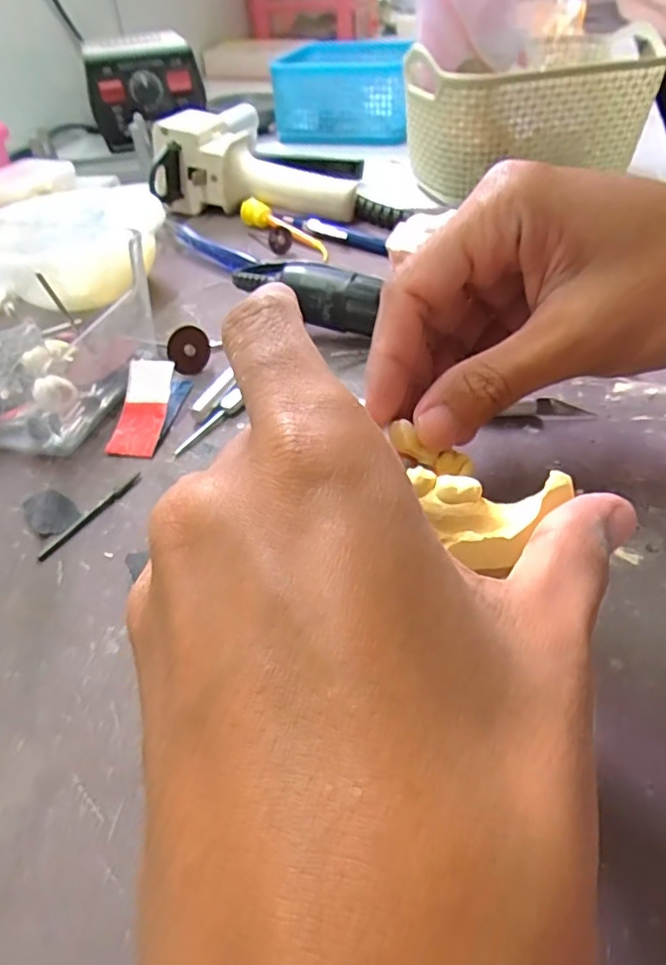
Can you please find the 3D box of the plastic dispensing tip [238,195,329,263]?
[{"bbox_3d":[-0.032,-0.173,0.402,0.017,0.014,0.091,-31,49,-26],"label":"plastic dispensing tip"}]

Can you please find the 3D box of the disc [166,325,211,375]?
[{"bbox_3d":[-0.068,-0.063,0.286,0.022,0.021,0.004,-44,27,-19],"label":"disc"}]

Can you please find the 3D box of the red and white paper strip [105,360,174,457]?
[{"bbox_3d":[-0.082,-0.032,0.256,0.021,0.005,0.045,4,71,8],"label":"red and white paper strip"}]

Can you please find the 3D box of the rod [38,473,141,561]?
[{"bbox_3d":[-0.090,0.011,0.223,0.004,0.004,0.048,23,50,25],"label":"rod"}]

